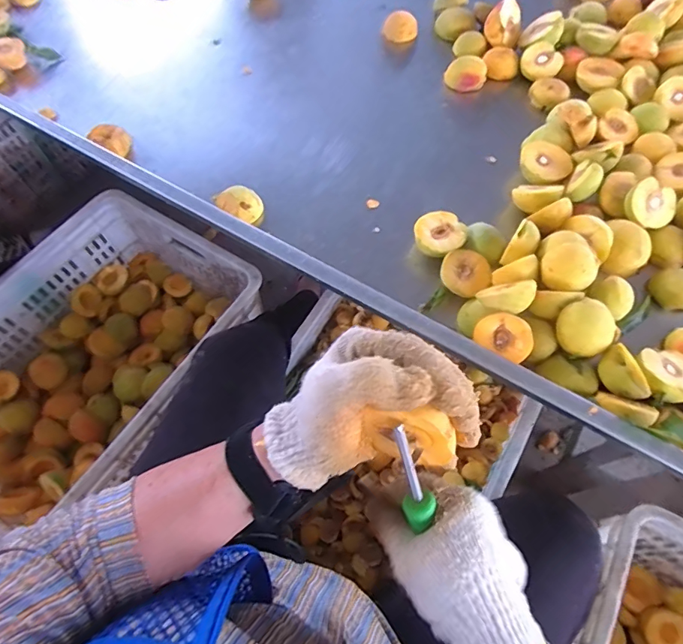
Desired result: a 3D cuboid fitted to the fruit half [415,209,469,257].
[{"bbox_3d":[0.124,-0.107,0.589,0.062,0.042,0.059,-1,63,2],"label":"fruit half"}]

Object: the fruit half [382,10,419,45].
[{"bbox_3d":[0.105,-0.528,0.814,0.060,0.031,0.051,3,63,3],"label":"fruit half"}]

